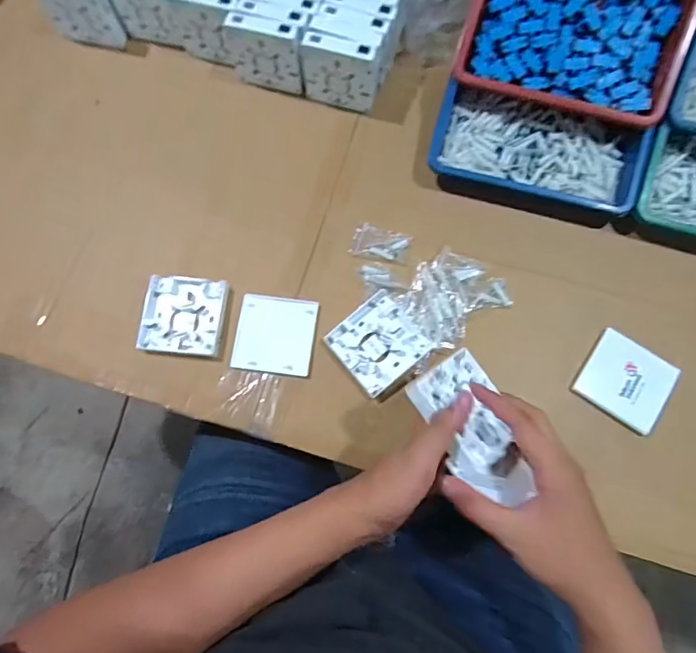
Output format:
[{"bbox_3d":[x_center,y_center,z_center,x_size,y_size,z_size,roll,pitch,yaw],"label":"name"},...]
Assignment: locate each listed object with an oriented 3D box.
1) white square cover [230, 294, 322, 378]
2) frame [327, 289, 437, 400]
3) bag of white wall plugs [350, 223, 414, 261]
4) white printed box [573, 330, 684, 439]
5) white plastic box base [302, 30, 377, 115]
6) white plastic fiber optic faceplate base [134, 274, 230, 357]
[{"bbox_3d":[-0.081,0.009,0.517,0.086,0.009,0.085,7,75,3],"label":"white square cover"},{"bbox_3d":[0.034,0.018,0.506,0.088,0.015,0.085,-38,77,-9],"label":"frame"},{"bbox_3d":[0.037,-0.096,0.544,0.063,0.010,0.043,22,76,7],"label":"bag of white wall plugs"},{"bbox_3d":[0.294,0.057,0.490,0.084,0.013,0.083,35,78,10],"label":"white printed box"},{"bbox_3d":[-0.010,-0.305,0.562,0.087,0.084,0.024,14,75,5],"label":"white plastic box base"},{"bbox_3d":[-0.184,-0.012,0.523,0.088,0.019,0.085,6,75,2],"label":"white plastic fiber optic faceplate base"}]

